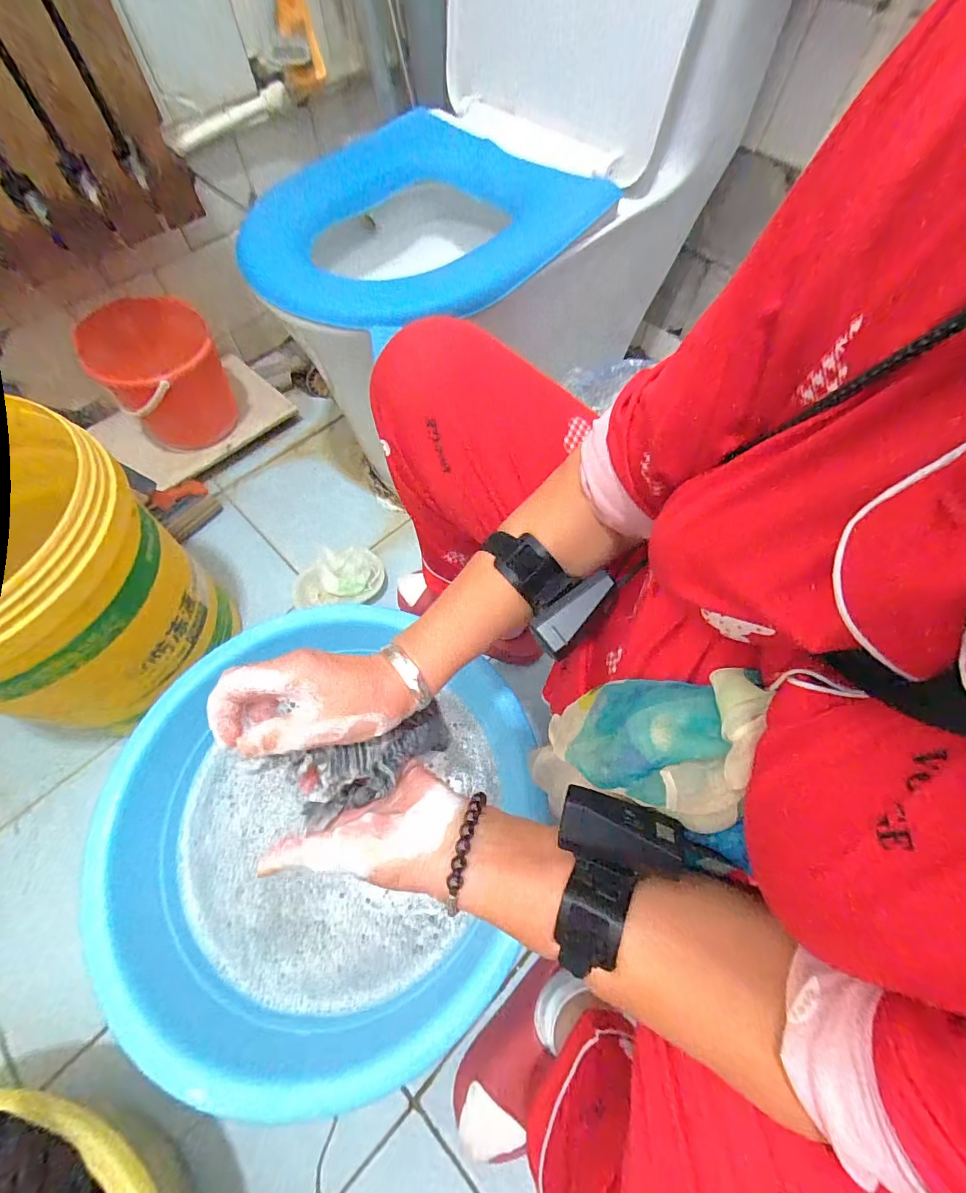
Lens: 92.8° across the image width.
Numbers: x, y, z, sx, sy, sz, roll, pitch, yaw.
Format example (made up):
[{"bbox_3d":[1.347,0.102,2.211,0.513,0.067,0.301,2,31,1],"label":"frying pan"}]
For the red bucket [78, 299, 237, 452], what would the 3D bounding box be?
[{"bbox_3d":[-0.577,-0.395,0.842,0.185,0.213,0.185,0,63,-1],"label":"red bucket"}]

